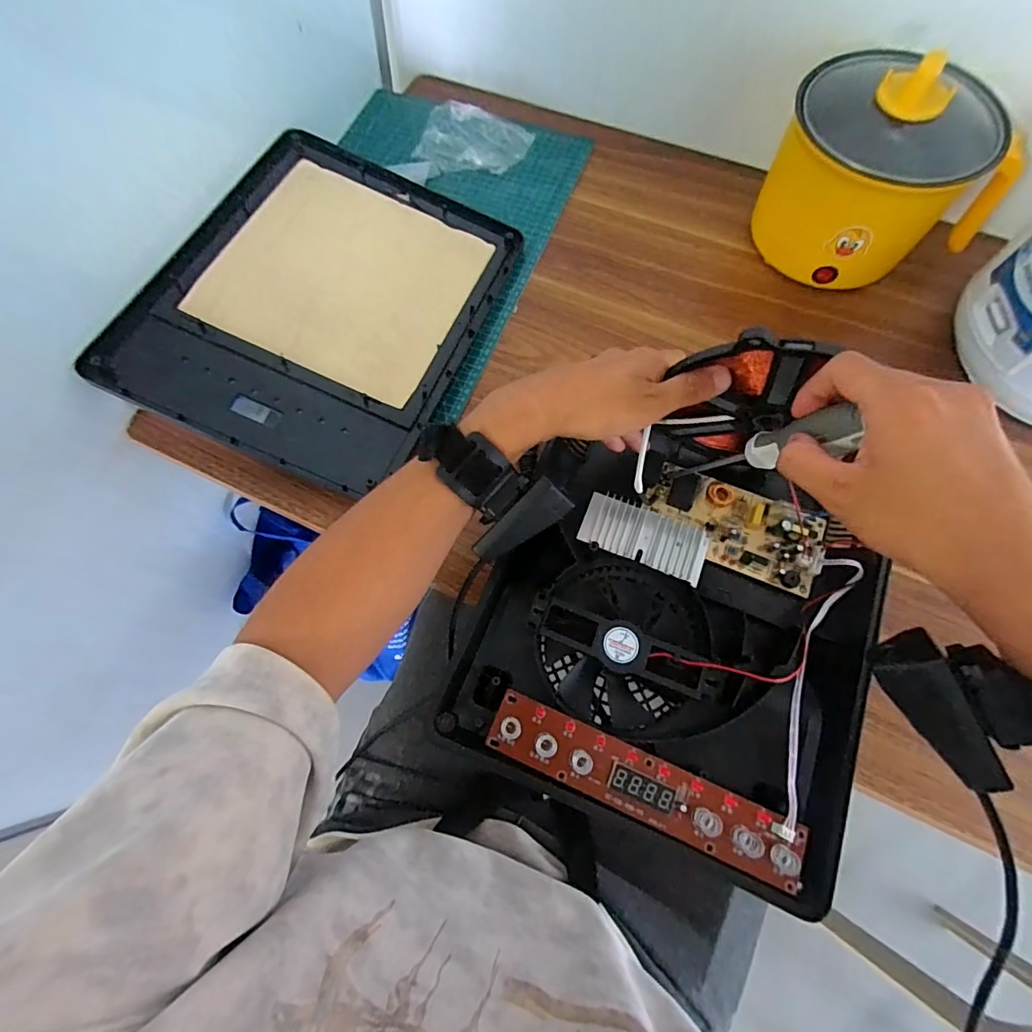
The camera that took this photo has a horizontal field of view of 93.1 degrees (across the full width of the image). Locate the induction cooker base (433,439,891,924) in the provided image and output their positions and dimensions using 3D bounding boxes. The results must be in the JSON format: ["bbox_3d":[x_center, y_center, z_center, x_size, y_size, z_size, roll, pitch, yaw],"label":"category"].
[{"bbox_3d":[0.117,0.076,0.374,0.274,0.052,0.292,23,70,8],"label":"induction cooker base"}]

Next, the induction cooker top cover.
[{"bbox_3d":[-0.176,-0.213,0.473,0.273,0.016,0.344,24,70,-2],"label":"induction cooker top cover"}]

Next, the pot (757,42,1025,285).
[{"bbox_3d":[0.341,-0.321,0.466,0.177,0.153,0.137,-13,69,-5],"label":"pot"}]

